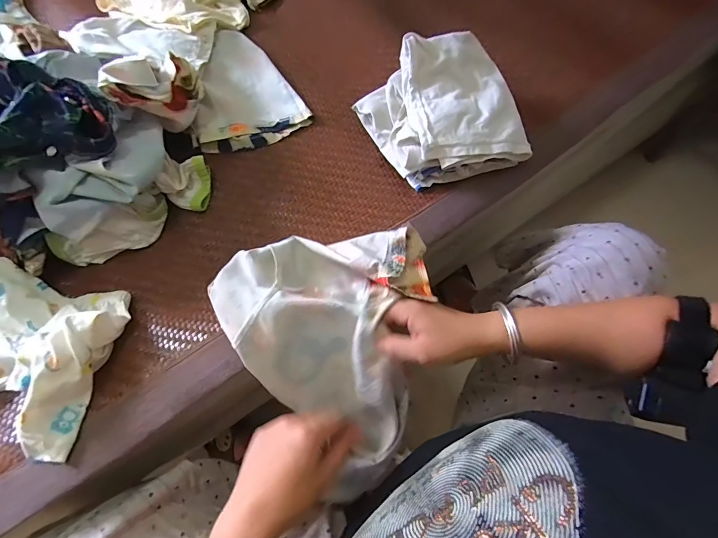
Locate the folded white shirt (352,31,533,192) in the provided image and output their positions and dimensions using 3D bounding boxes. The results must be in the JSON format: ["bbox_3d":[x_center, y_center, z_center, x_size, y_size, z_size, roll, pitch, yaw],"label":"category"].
[{"bbox_3d":[0.112,-0.207,0.495,0.185,0.097,0.174,-19,66,-8],"label":"folded white shirt"}]

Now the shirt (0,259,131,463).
[{"bbox_3d":[-0.366,0.078,0.375,0.221,0.054,0.166,11,65,6],"label":"shirt"}]

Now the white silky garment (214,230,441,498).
[{"bbox_3d":[-0.003,0.077,0.434,0.229,0.166,0.263,-35,69,-14],"label":"white silky garment"}]

